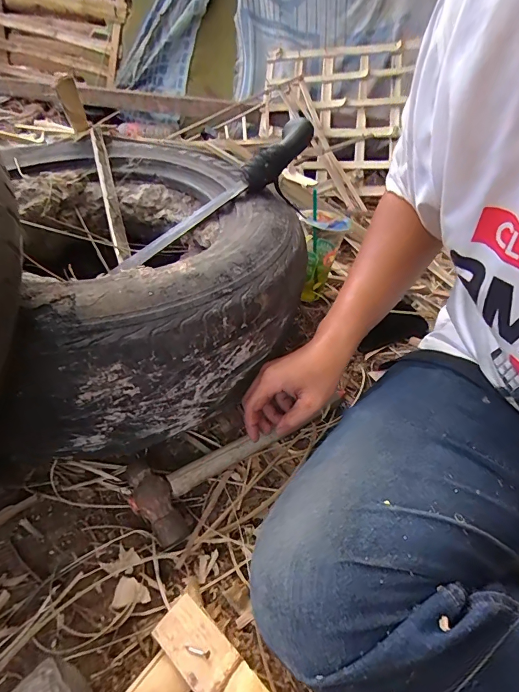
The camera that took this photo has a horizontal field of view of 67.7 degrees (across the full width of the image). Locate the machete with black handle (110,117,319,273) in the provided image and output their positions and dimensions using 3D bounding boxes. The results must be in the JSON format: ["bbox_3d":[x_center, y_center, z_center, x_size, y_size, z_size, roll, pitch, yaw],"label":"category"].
[{"bbox_3d":[-0.066,-0.216,0.563,0.356,0.035,0.057,-36,49,0],"label":"machete with black handle"}]

